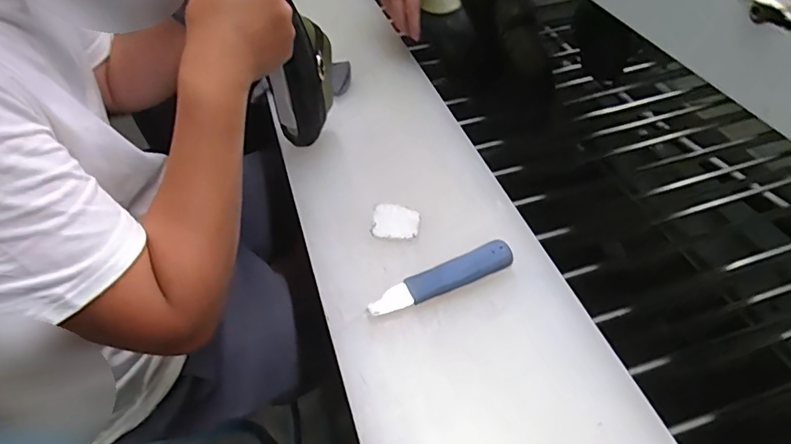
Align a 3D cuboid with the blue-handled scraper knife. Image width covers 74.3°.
[{"bbox_3d":[0.046,0.057,0.529,0.155,0.023,0.026,-19,47,-13],"label":"blue-handled scraper knife"}]

